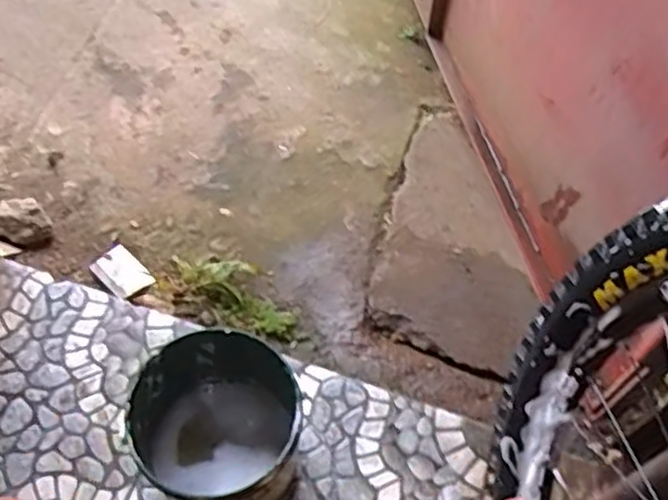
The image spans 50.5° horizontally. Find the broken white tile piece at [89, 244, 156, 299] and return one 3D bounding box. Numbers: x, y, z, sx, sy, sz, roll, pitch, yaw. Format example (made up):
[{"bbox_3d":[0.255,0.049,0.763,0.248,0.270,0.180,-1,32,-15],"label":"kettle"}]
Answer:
[{"bbox_3d":[-0.310,0.034,1.035,0.055,0.018,0.089,-39,67,-24],"label":"broken white tile piece"}]

